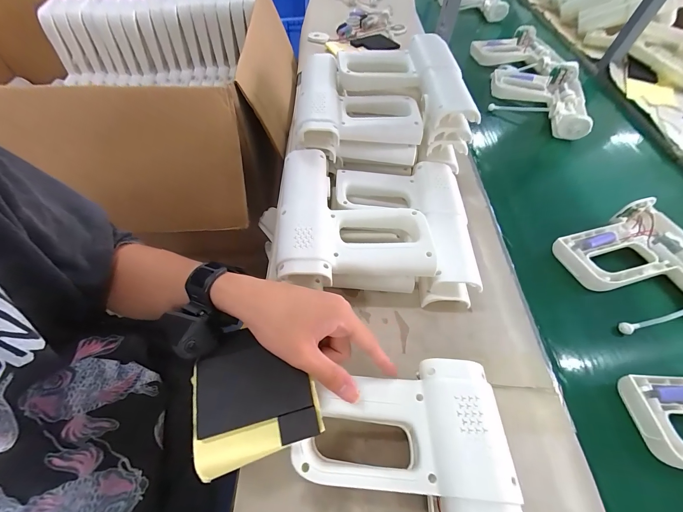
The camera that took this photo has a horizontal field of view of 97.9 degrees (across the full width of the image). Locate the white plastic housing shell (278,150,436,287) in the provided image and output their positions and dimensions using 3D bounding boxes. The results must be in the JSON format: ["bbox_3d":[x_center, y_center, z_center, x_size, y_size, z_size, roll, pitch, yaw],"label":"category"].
[{"bbox_3d":[0.012,-0.058,0.378,0.172,0.034,0.197,-3,56,-2],"label":"white plastic housing shell"}]

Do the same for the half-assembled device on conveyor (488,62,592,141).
[{"bbox_3d":[0.430,-0.362,0.662,0.194,0.041,0.265,15,58,10],"label":"half-assembled device on conveyor"}]

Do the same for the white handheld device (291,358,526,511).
[{"bbox_3d":[0.048,0.195,0.245,0.168,0.070,0.197,3,56,2],"label":"white handheld device"}]

